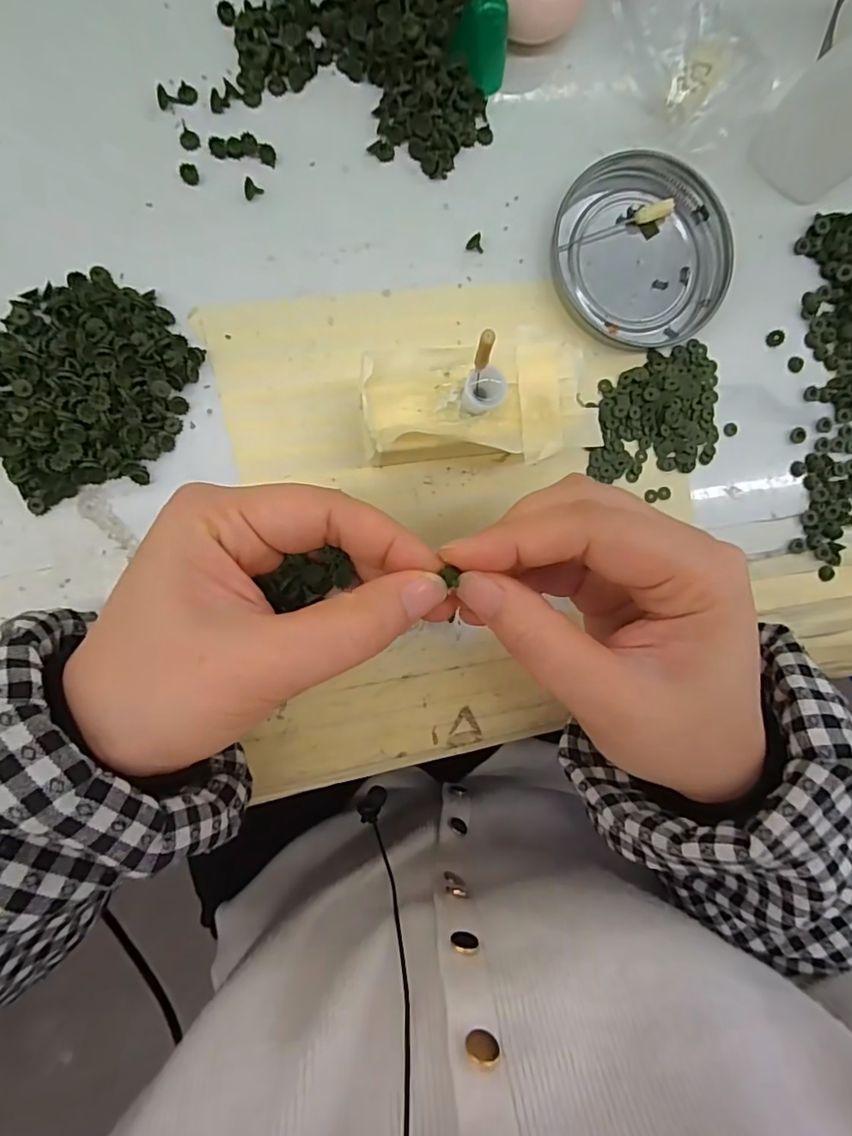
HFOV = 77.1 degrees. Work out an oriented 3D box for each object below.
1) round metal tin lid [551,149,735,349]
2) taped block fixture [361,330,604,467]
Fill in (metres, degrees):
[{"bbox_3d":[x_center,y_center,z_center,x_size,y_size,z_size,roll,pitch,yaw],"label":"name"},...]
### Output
[{"bbox_3d":[0.094,-0.136,0.231,0.079,0.009,0.073,0,92,-8],"label":"round metal tin lid"},{"bbox_3d":[0.020,-0.061,0.204,0.085,0.048,0.041,-8,93,-8],"label":"taped block fixture"}]

